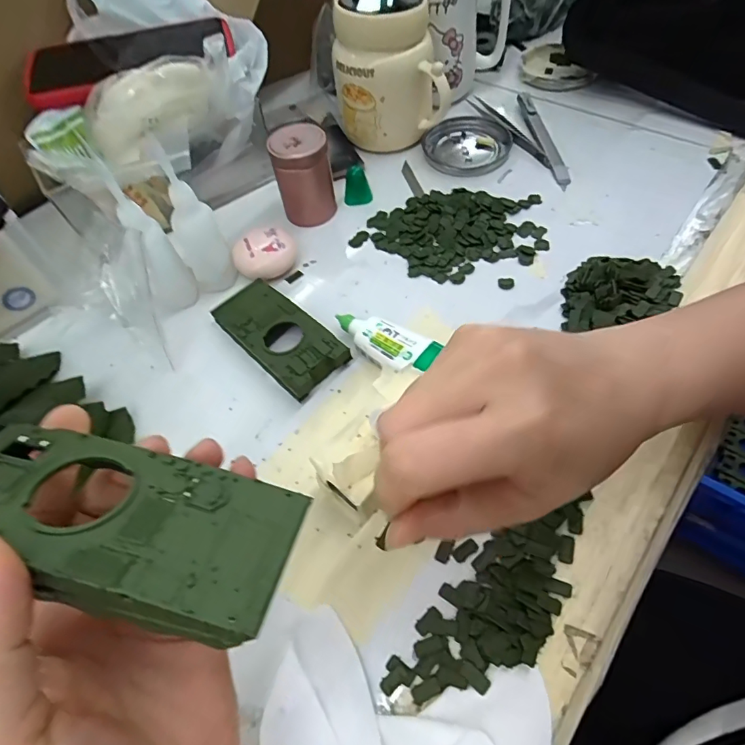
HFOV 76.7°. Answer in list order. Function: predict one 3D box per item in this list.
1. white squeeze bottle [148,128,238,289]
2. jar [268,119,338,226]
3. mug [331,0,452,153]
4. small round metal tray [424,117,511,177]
[{"bbox_3d":[-0.129,-0.107,0.328,0.035,0.101,0.036,-26,59,-11],"label":"white squeeze bottle"},{"bbox_3d":[-0.055,-0.157,0.375,0.043,0.065,0.035,-11,57,-2],"label":"jar"},{"bbox_3d":[0.019,-0.268,0.412,0.096,0.112,0.091,3,58,7],"label":"mug"},{"bbox_3d":[0.086,-0.209,0.434,0.077,0.010,0.080,-2,58,3],"label":"small round metal tray"}]

